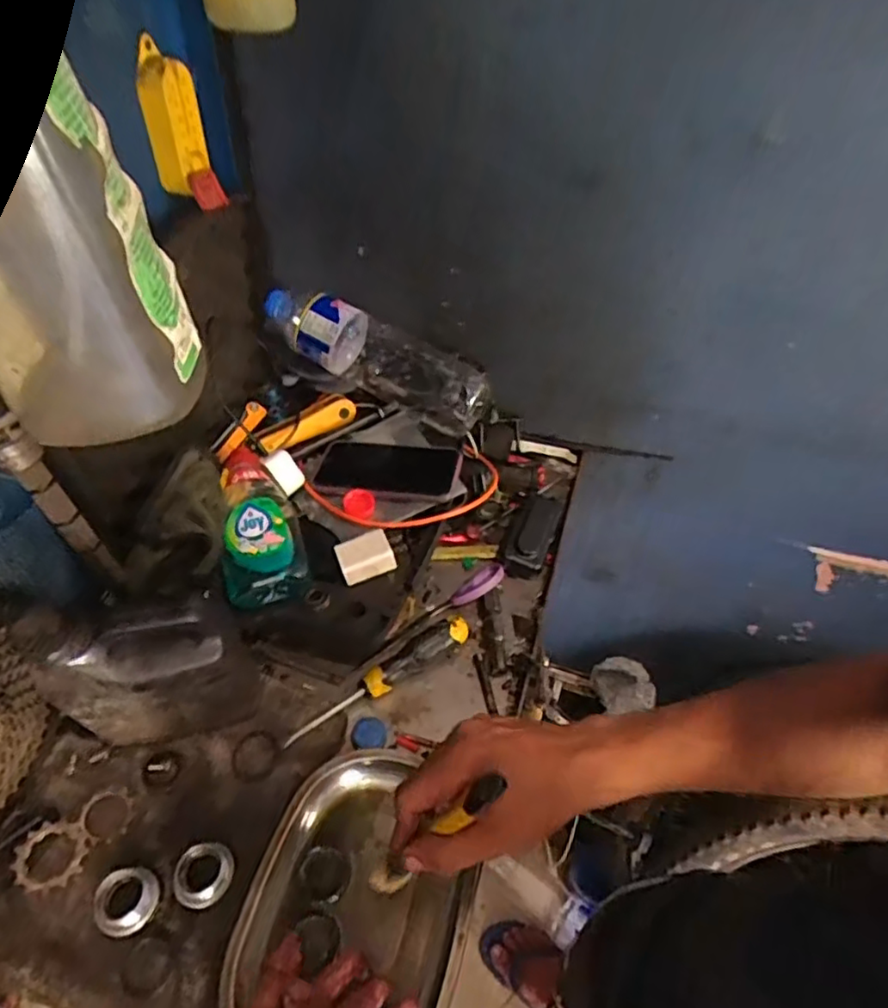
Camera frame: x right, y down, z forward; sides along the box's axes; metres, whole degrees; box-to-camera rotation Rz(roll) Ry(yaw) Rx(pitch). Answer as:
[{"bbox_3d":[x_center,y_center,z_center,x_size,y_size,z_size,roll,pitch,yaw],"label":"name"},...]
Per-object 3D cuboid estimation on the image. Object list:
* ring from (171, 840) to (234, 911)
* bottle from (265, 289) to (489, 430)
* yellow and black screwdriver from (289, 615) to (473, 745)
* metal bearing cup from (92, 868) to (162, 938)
[{"bbox_3d":[-0.181,0.280,0.479,0.038,0.022,0.044,35,54,25],"label":"ring"},{"bbox_3d":[-0.077,-0.176,0.727,0.278,0.077,0.092,26,49,1],"label":"bottle"},{"bbox_3d":[-0.057,0.160,0.590,0.190,0.027,0.025,-26,55,-26],"label":"yellow and black screwdriver"},{"bbox_3d":[-0.233,0.291,0.466,0.034,0.031,0.043,30,52,21],"label":"metal bearing cup"}]

